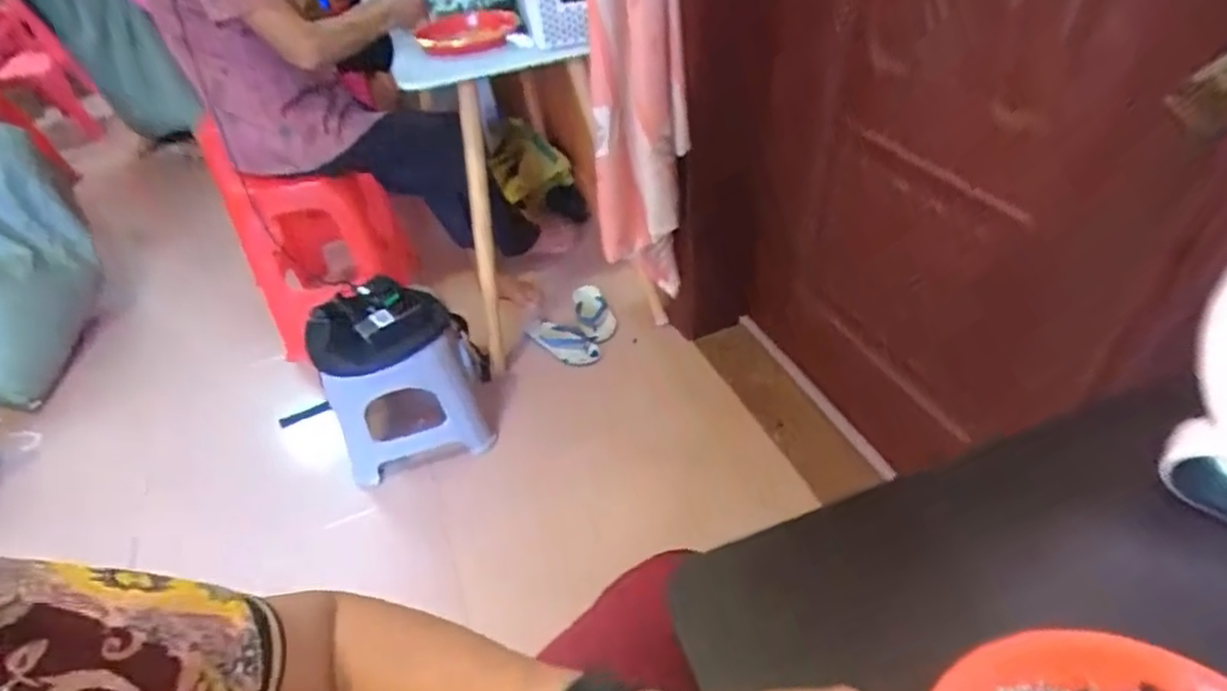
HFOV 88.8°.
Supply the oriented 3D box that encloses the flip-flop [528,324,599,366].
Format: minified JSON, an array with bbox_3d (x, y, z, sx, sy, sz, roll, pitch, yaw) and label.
[{"bbox_3d":[-0.130,-0.002,1.568,0.205,0.040,0.086,15,47,22],"label":"flip-flop"}]

